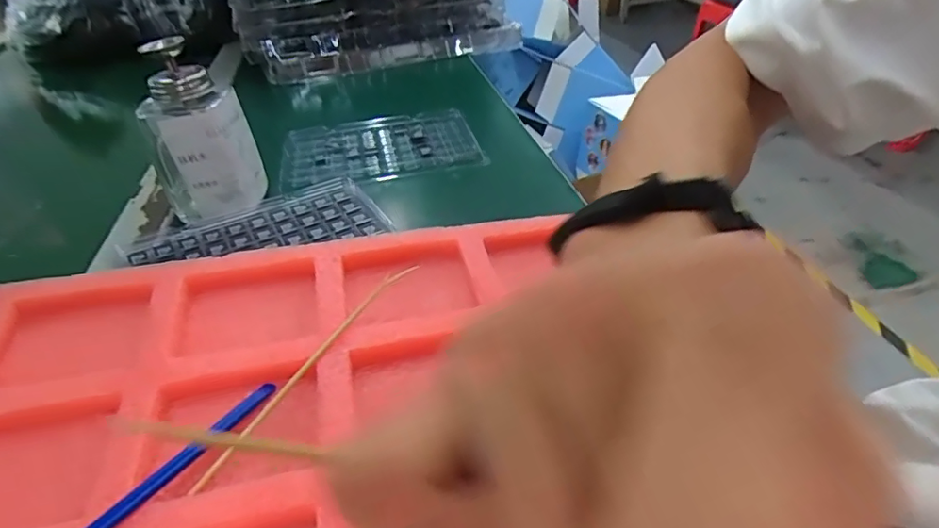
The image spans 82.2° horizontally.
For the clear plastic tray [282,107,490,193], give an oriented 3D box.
[{"bbox_3d":[-0.079,-0.105,0.480,0.165,0.008,0.114,-12,39,-11],"label":"clear plastic tray"}]

